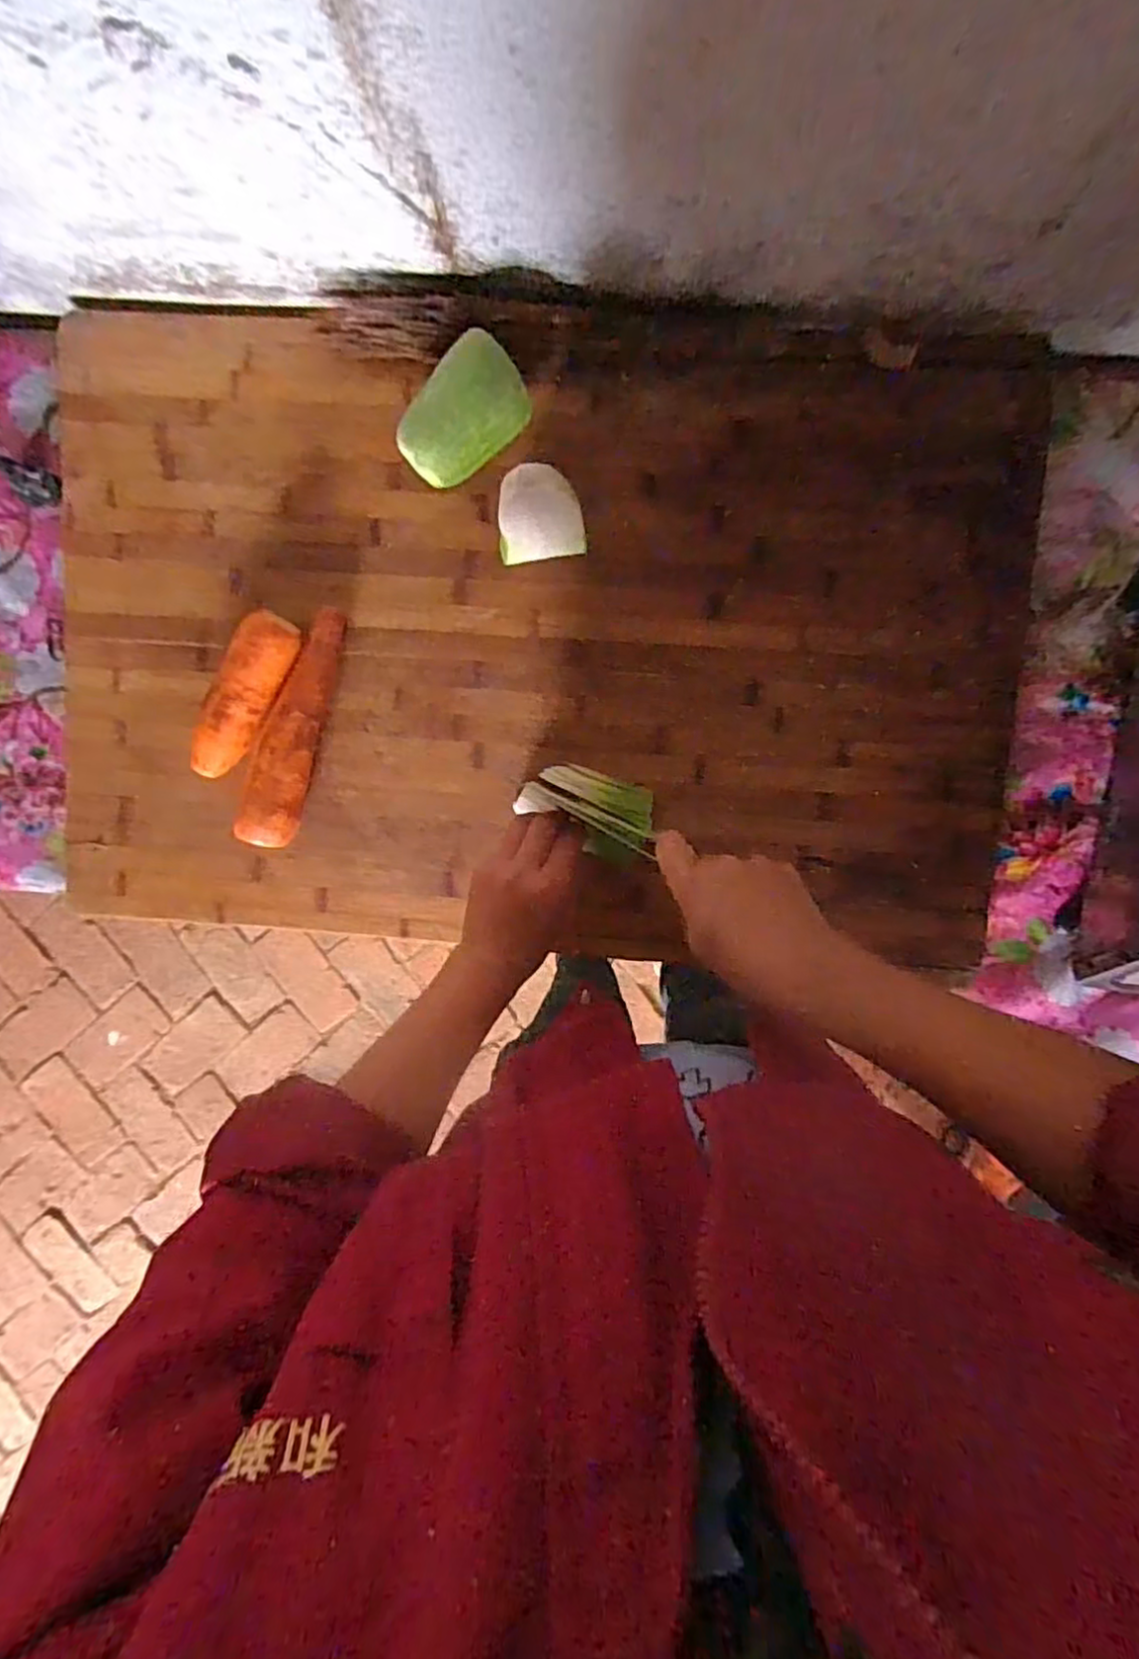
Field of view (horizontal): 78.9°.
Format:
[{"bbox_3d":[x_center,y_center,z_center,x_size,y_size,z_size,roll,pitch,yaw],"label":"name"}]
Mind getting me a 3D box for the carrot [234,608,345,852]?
[{"bbox_3d":[-0.222,-0.082,0.557,0.039,0.048,0.191,15,97,1],"label":"carrot"}]

